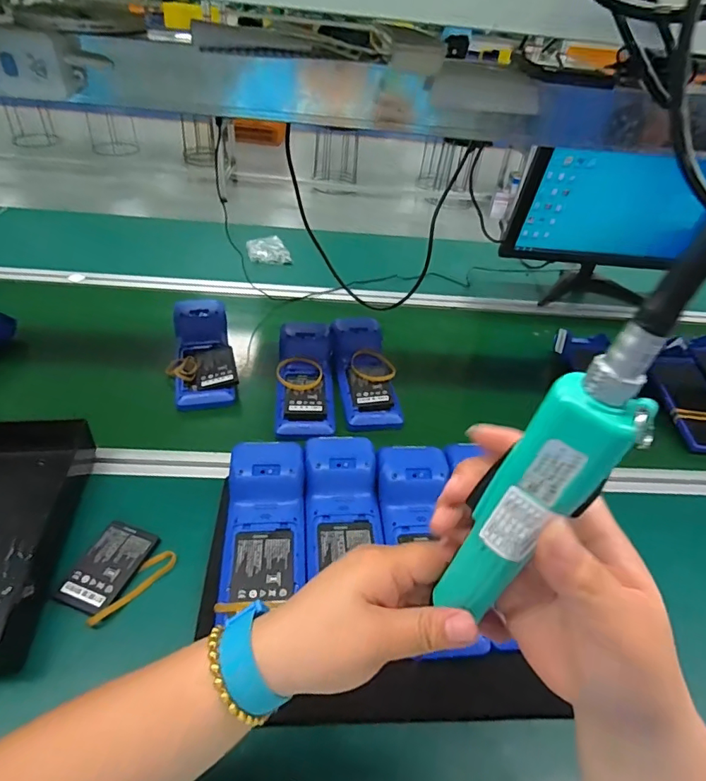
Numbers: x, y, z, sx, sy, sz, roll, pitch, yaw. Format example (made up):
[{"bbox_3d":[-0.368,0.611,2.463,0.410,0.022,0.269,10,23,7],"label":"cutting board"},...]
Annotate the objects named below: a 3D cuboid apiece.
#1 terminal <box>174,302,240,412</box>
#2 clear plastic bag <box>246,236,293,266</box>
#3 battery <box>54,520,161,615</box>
[{"bbox_3d":[-0.229,-0.062,0.735,0.090,0.054,0.220,-6,42,-15],"label":"terminal"},{"bbox_3d":[-0.186,-0.307,1.046,0.086,0.024,0.109,-8,43,-17],"label":"clear plastic bag"},{"bbox_3d":[-0.244,0.175,0.480,0.057,0.013,0.088,16,41,10],"label":"battery"}]

